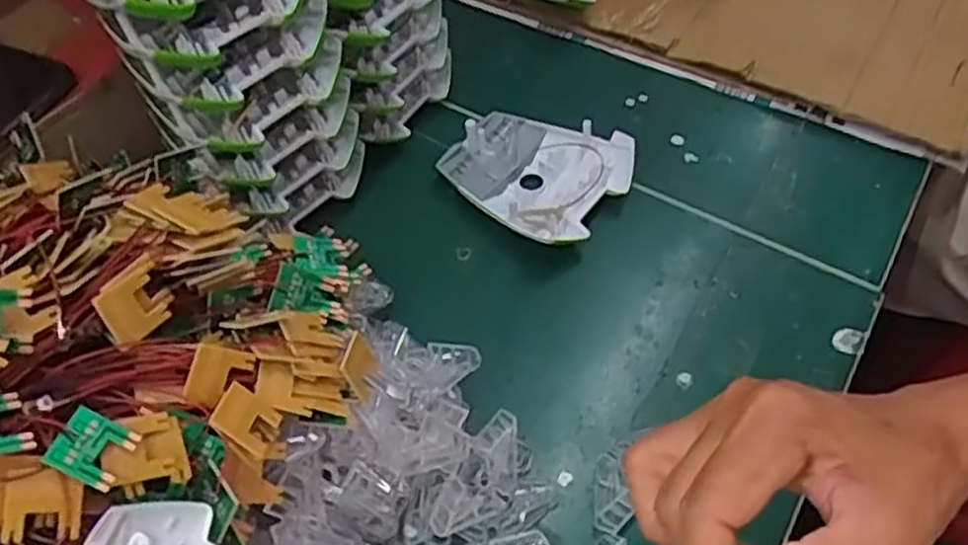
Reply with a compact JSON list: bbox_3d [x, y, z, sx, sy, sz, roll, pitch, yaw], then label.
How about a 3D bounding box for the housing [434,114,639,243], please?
[{"bbox_3d":[0.030,-0.064,0.500,0.111,0.029,0.089,23,56,15],"label":"housing"}]

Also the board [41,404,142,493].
[{"bbox_3d":[-0.145,0.065,0.290,0.025,0.004,0.025,37,47,-17],"label":"board"}]

